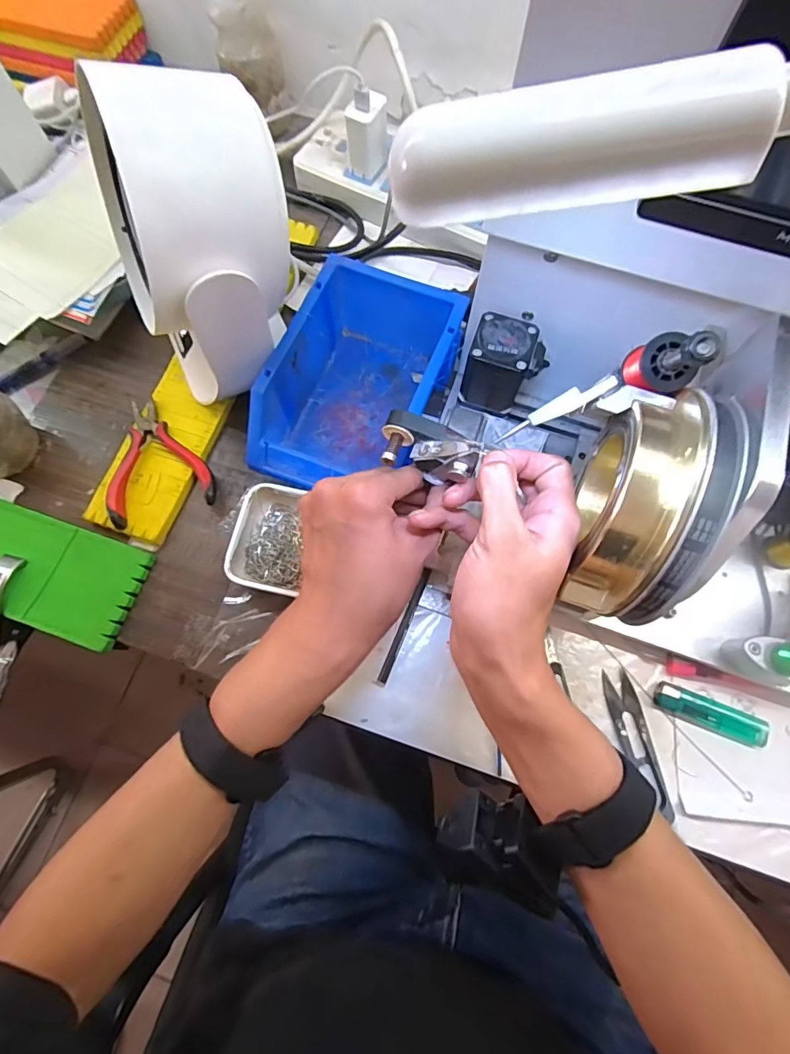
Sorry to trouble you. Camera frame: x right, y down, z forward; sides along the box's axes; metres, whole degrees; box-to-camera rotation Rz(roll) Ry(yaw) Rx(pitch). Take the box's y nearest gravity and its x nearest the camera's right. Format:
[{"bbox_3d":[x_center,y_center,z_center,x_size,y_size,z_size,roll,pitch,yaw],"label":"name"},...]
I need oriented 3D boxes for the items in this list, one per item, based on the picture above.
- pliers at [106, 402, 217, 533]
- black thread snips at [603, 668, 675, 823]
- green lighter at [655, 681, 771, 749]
[{"bbox_3d":[-0.201,-0.060,0.415,0.082,0.016,0.107,-17,73,-6],"label":"pliers"},{"bbox_3d":[0.176,0.156,0.359,0.023,0.011,0.098,-9,72,-3],"label":"black thread snips"},{"bbox_3d":[0.234,0.138,0.365,0.080,0.009,0.023,22,73,6],"label":"green lighter"}]

